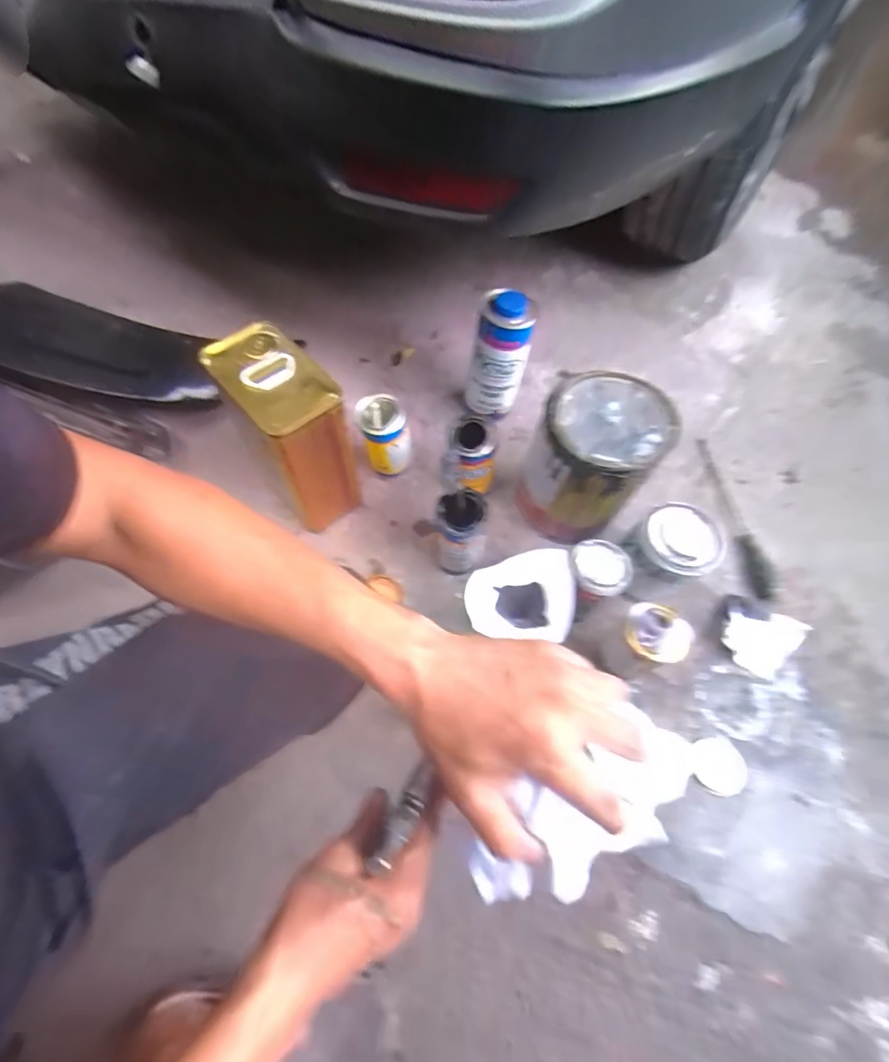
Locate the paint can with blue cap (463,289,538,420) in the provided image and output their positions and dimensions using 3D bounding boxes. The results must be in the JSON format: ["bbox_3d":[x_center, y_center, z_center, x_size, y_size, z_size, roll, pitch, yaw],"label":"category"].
[{"bbox_3d":[0.086,-0.272,0.781,0.086,0.209,0.081,16,65,4],"label":"paint can with blue cap"}]

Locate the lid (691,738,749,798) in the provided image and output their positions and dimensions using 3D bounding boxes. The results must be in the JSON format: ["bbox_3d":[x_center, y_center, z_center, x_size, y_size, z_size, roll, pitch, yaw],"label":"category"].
[{"bbox_3d":[0.354,0.305,0.627,0.067,0.009,0.066,1,65,-3],"label":"lid"}]

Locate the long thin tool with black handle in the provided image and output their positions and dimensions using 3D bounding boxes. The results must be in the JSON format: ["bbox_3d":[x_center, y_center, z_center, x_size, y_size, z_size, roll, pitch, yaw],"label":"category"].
[{"bbox_3d":[0.479,-0.028,0.792,0.035,0.028,0.296,-2,65,-4],"label":"long thin tool with black handle"}]

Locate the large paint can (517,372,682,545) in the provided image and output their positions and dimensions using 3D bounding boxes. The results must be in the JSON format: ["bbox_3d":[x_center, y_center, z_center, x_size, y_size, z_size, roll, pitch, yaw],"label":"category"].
[{"bbox_3d":[0.203,-0.102,0.684,0.145,0.186,0.158,1,65,-3],"label":"large paint can"}]

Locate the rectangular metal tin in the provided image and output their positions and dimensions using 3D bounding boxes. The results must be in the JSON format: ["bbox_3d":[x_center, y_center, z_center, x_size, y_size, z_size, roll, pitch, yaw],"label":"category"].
[{"bbox_3d":[-0.212,-0.135,0.690,0.109,0.256,0.168,-32,71,-17],"label":"rectangular metal tin"}]

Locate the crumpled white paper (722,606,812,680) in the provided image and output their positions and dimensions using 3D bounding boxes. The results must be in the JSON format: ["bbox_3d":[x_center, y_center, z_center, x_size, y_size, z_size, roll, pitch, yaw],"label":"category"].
[{"bbox_3d":[0.450,0.151,0.693,0.096,0.034,0.096,32,67,11],"label":"crumpled white paper"}]

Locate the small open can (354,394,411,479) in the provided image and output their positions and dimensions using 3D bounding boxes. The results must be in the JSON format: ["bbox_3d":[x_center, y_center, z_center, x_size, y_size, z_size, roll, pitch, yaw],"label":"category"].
[{"bbox_3d":[-0.096,-0.145,0.773,0.071,0.134,0.072,-17,67,-11],"label":"small open can"}]

